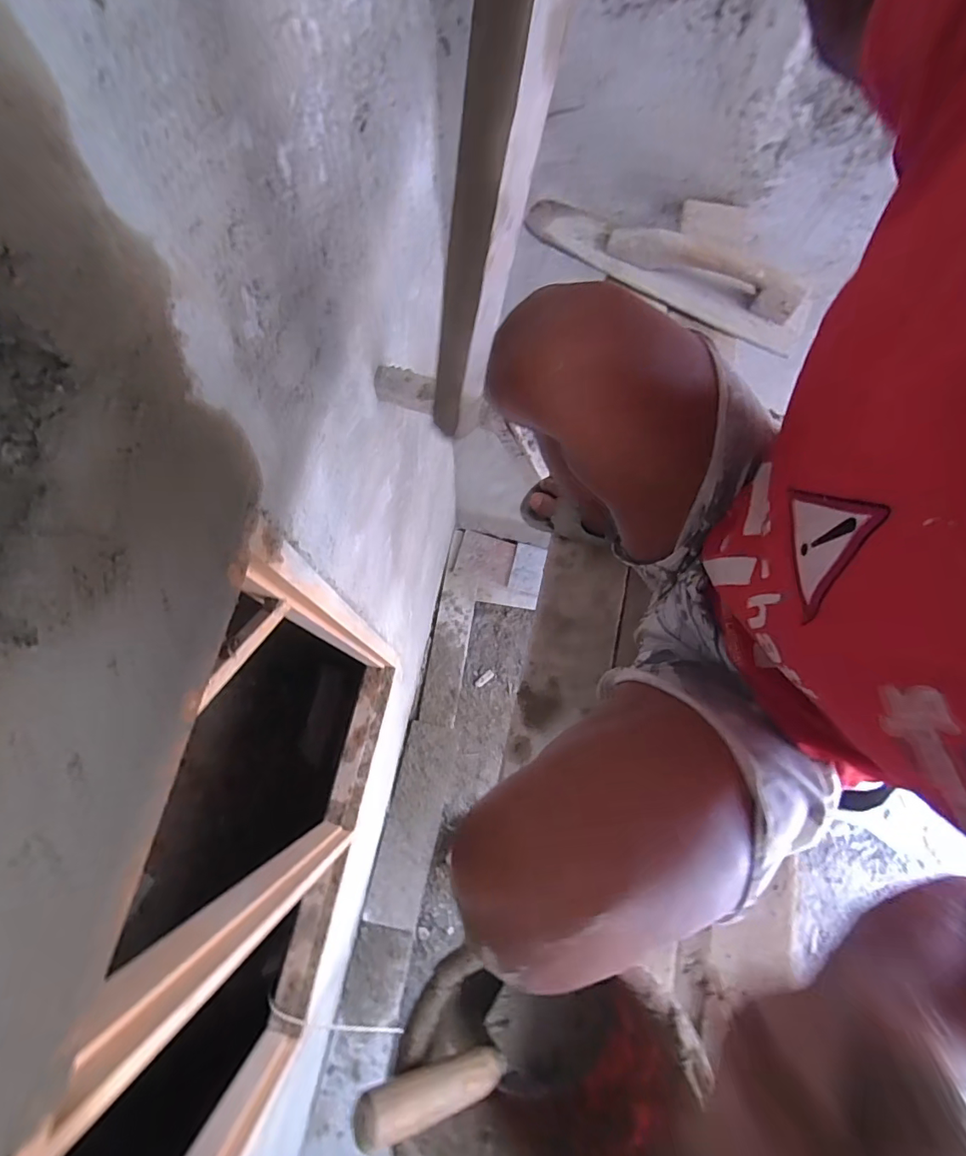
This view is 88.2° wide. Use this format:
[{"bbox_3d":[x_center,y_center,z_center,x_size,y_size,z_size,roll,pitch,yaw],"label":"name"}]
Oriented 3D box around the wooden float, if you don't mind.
[{"bbox_3d":[0.291,-0.496,0.791,0.458,0.058,0.089,28,75,6],"label":"wooden float"}]

